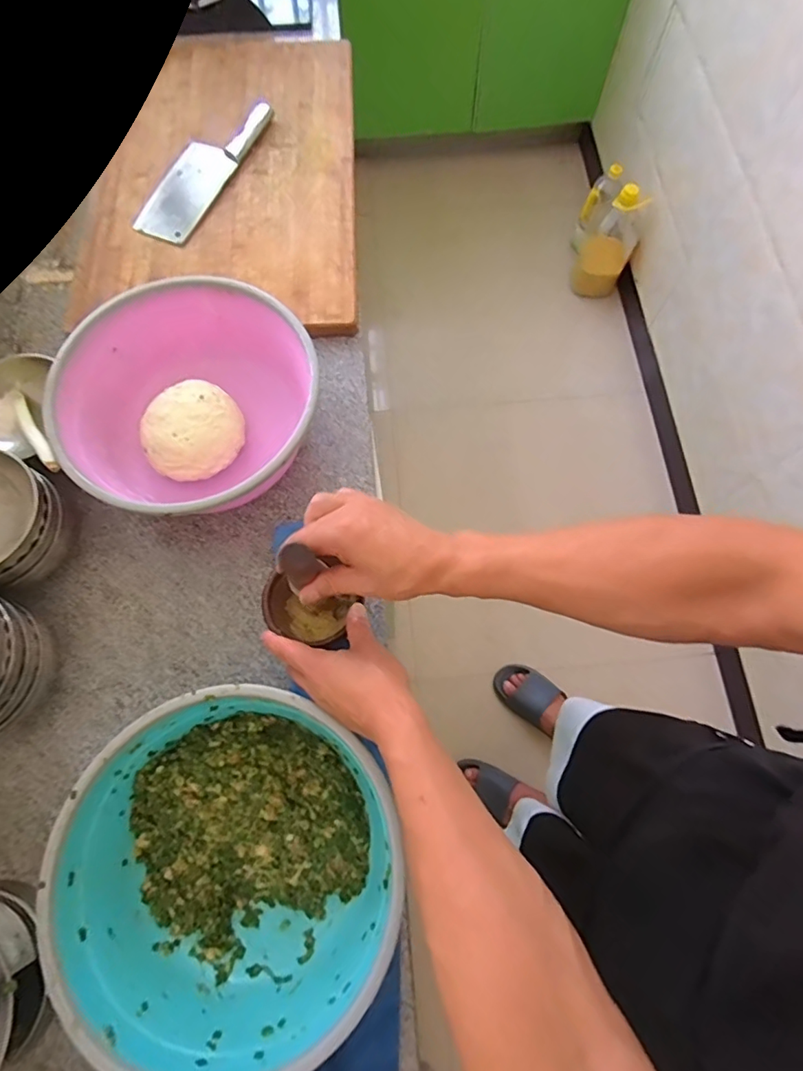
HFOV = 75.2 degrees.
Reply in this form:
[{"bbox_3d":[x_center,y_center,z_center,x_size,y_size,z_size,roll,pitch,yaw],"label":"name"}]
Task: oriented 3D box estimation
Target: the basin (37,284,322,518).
[{"bbox_3d":[-0.239,-0.152,0.613,0.279,0.091,0.286,0,72,1],"label":"basin"}]

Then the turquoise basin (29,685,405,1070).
[{"bbox_3d":[-0.154,0.293,0.475,0.266,0.108,0.276,0,72,1],"label":"turquoise basin"}]

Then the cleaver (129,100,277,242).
[{"bbox_3d":[-0.300,-0.553,0.784,0.090,0.022,0.279,20,74,7],"label":"cleaver"}]

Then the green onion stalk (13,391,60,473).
[{"bbox_3d":[-0.435,-0.132,0.610,0.015,0.023,0.179,-39,59,-11],"label":"green onion stalk"}]

